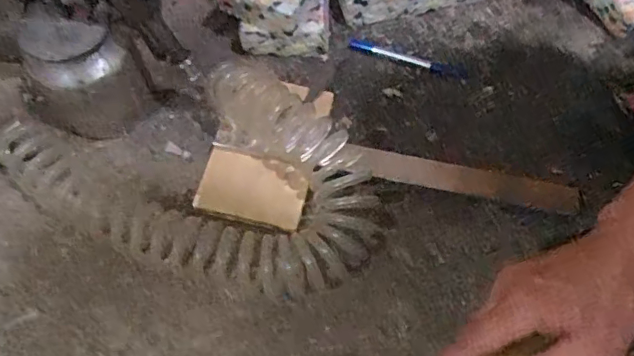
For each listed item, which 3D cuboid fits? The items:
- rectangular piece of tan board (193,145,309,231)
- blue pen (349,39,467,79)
[{"bbox_3d":[-0.061,0.007,0.533,0.099,0.009,0.067,14,64,2],"label":"rectangular piece of tan board"},{"bbox_3d":[0.100,-0.134,0.621,0.133,0.006,0.016,17,63,10],"label":"blue pen"}]

